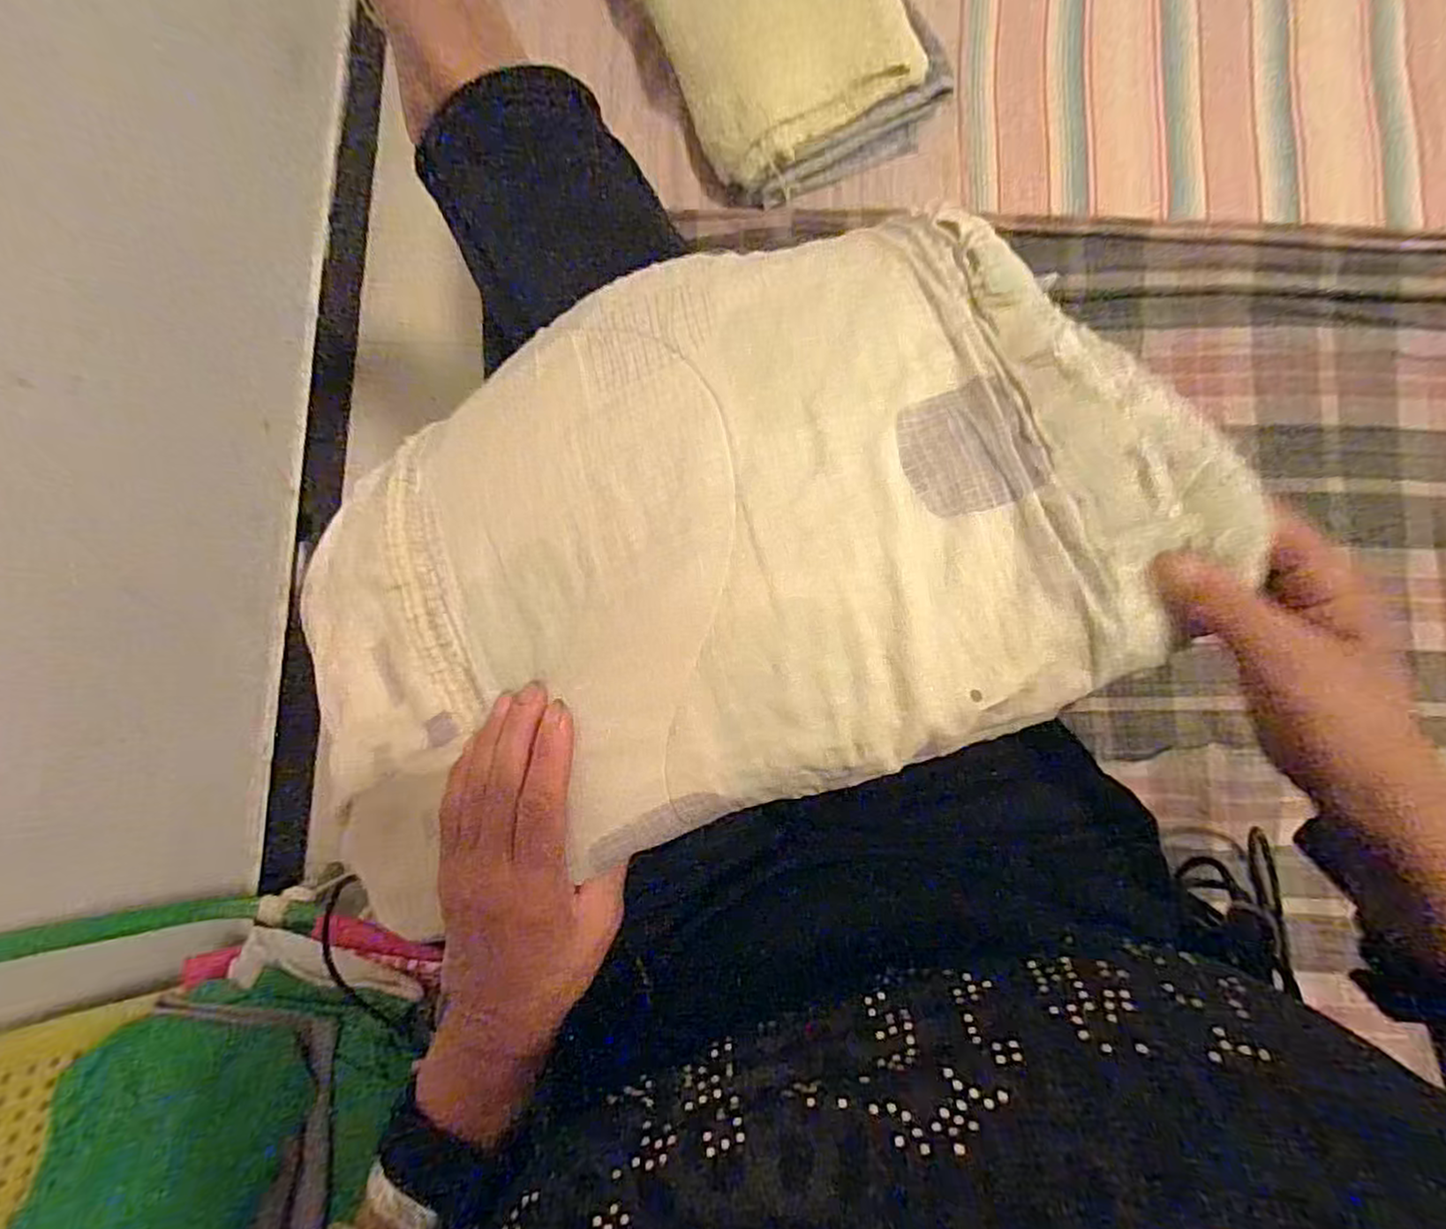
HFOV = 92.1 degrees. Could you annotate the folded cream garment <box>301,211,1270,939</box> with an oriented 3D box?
[{"bbox_3d":[-0.021,-0.034,0.324,0.411,0.098,0.259,-20,85,2],"label":"folded cream garment"}]

